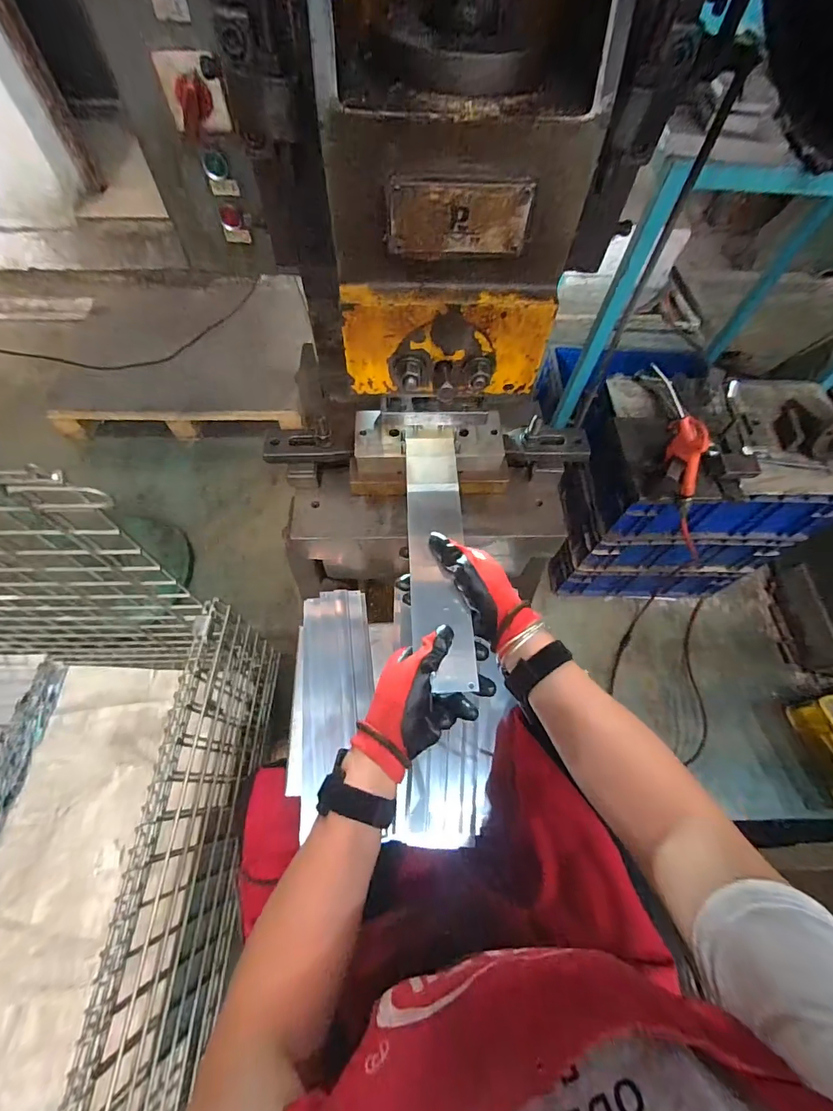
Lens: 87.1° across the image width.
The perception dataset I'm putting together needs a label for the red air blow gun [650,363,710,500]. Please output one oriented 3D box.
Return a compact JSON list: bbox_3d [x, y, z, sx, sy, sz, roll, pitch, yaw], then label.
[{"bbox_3d":[0.444,-0.201,0.724,0.032,0.069,0.233,-28,109,-15],"label":"red air blow gun"}]

